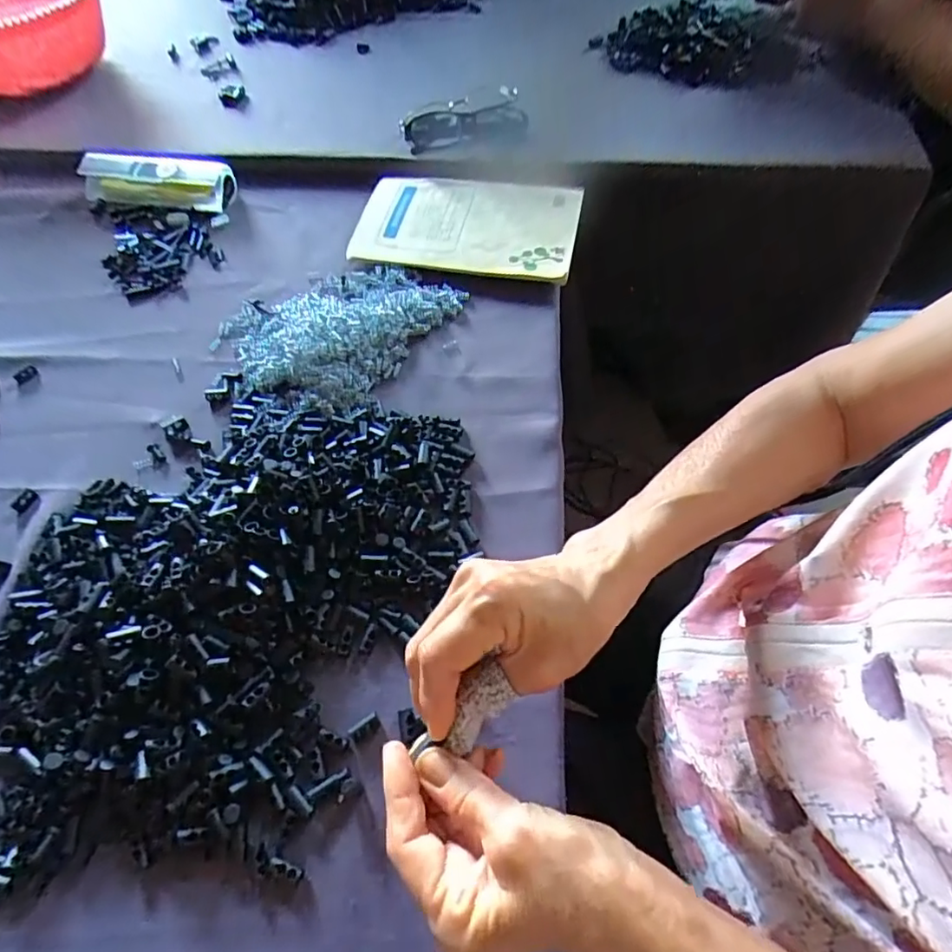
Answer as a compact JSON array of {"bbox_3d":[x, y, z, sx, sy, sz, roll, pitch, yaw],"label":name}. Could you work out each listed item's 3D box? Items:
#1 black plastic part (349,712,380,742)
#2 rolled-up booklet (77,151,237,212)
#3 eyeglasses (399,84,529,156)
[{"bbox_3d":[-0.065,0.148,0.336,0.018,0.004,0.009,-36,64,-17],"label":"black plastic part"},{"bbox_3d":[-0.335,-0.311,0.597,0.160,0.032,0.051,7,60,7],"label":"rolled-up booklet"},{"bbox_3d":[-0.010,-0.370,0.595,0.132,0.034,0.044,-18,60,-7],"label":"eyeglasses"}]

